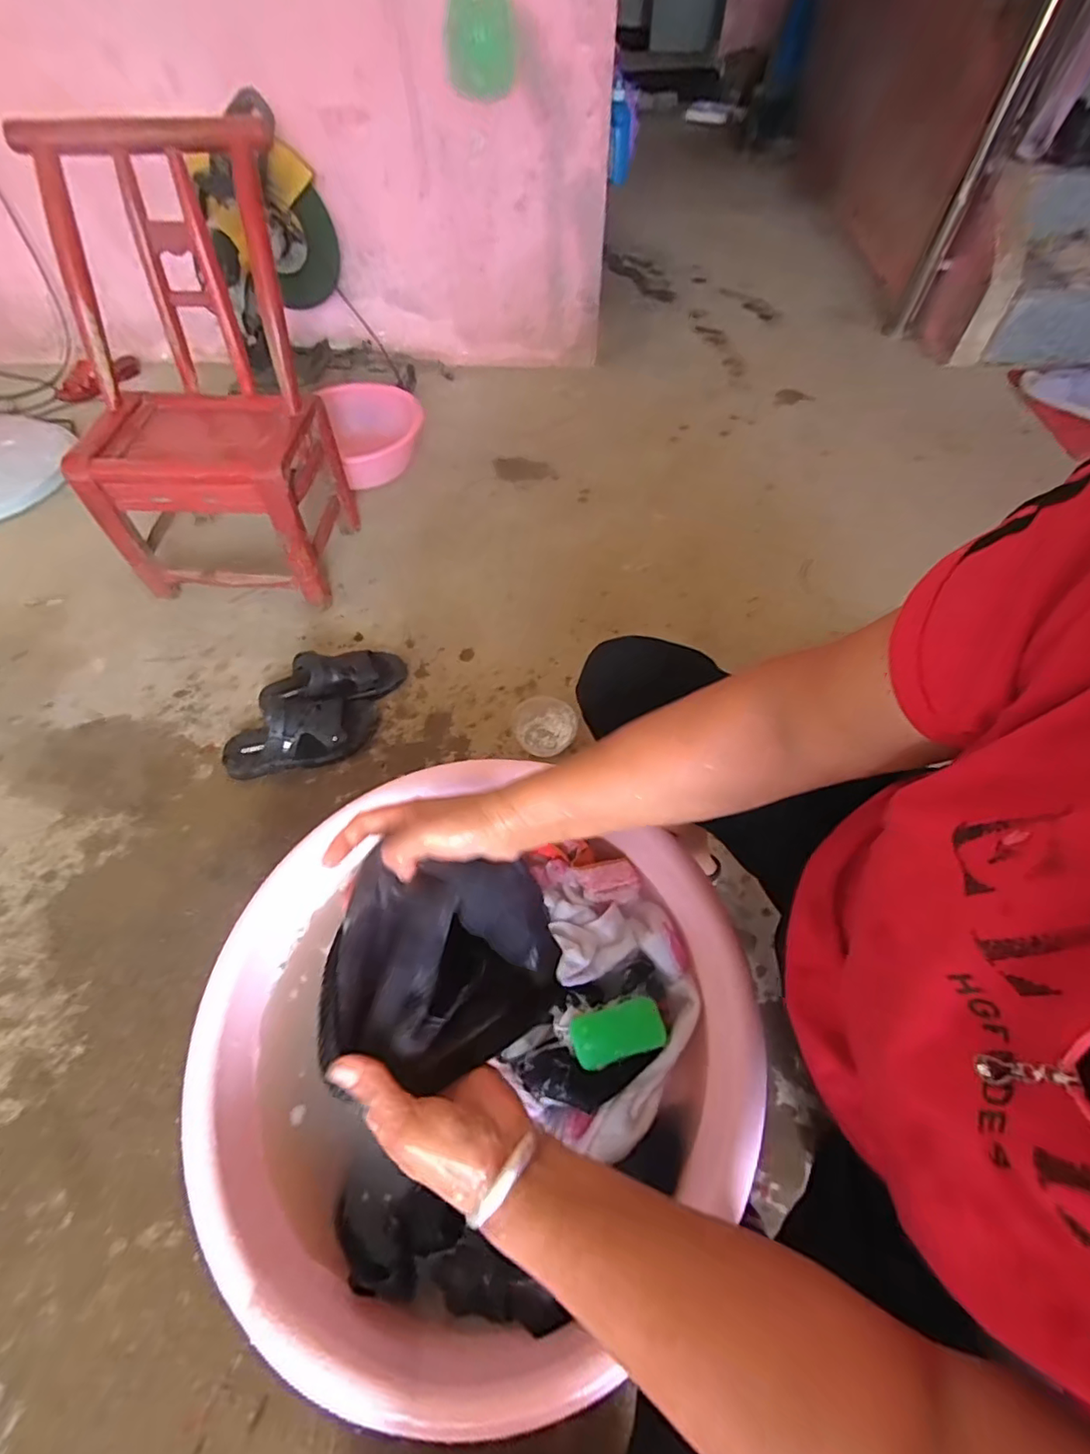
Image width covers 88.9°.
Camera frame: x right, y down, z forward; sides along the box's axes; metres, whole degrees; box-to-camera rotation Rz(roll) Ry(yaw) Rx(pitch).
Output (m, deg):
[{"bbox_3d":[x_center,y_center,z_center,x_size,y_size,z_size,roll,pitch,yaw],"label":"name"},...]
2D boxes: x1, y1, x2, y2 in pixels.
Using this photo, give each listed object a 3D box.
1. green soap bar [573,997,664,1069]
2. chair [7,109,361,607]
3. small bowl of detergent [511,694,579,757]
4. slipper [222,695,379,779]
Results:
[{"bbox_3d":[0.082,0.336,0.614,0.100,0.019,0.052,-13,60,-7],"label":"green soap bar"},{"bbox_3d":[-0.619,-0.579,0.977,0.376,0.590,0.389,0,60,0],"label":"chair"},{"bbox_3d":[0.000,0.003,0.987,0.112,0.047,0.113,0,60,0],"label":"small bowl of detergent"},{"bbox_3d":[-0.426,0.011,0.955,0.256,0.104,0.109,-15,61,-9],"label":"slipper"}]

